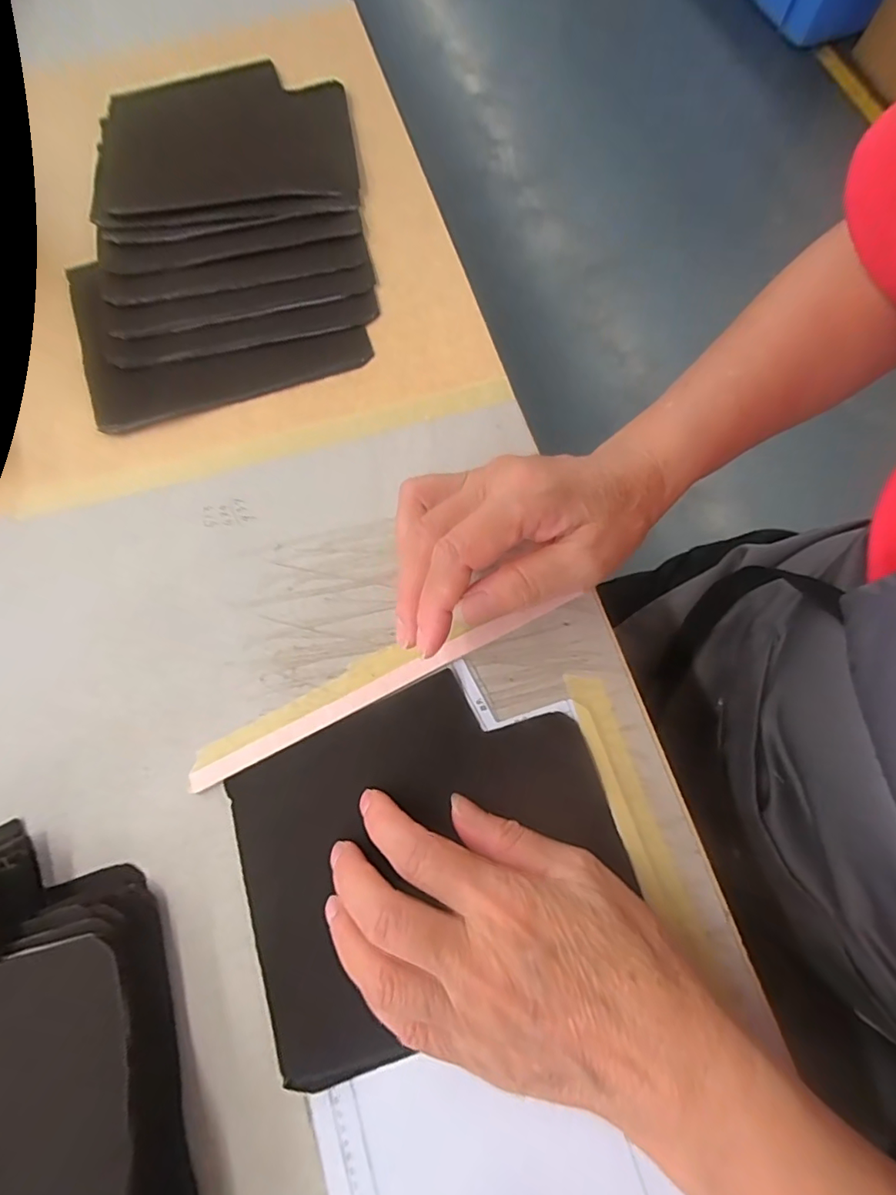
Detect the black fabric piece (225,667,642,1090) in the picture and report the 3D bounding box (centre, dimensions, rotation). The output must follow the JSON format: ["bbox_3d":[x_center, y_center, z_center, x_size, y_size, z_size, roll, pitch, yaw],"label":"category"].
[{"bbox_3d":[-0.013,0.112,0.255,0.175,0.006,0.132,-27,73,-9],"label":"black fabric piece"}]

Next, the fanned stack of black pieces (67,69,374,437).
[{"bbox_3d":[-0.148,-0.241,0.355,0.182,0.027,0.262,-9,73,-1],"label":"fanned stack of black pieces"}]

